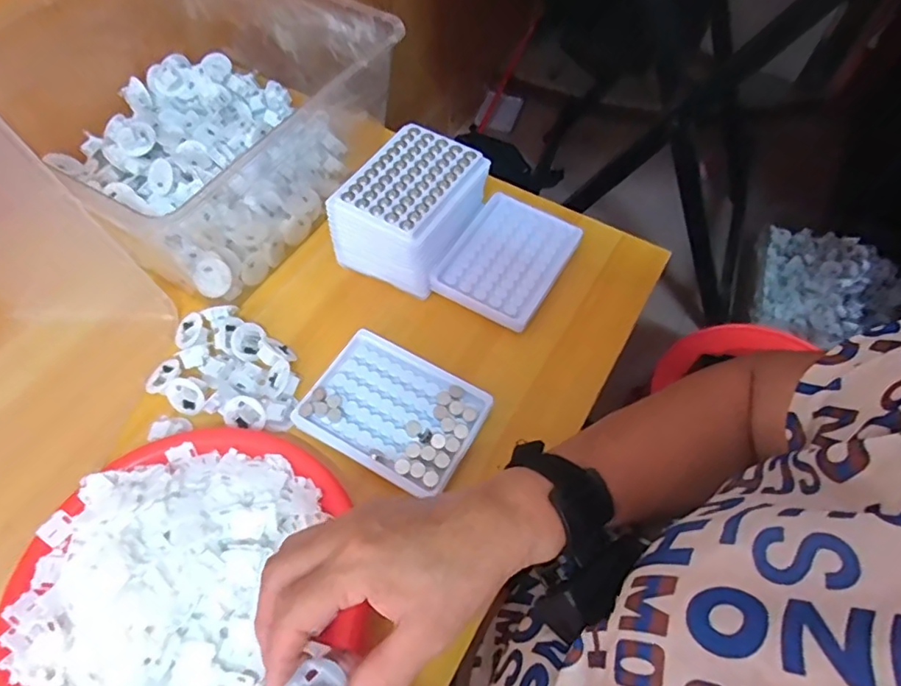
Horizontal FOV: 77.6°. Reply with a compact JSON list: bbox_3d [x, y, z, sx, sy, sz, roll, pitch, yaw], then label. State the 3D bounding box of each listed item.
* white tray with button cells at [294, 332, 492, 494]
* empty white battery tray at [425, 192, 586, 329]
[{"bbox_3d":[-0.044,0.052,0.439,0.130,0.010,0.096,28,62,14],"label":"white tray with button cells"},{"bbox_3d":[0.055,-0.081,0.526,0.096,0.014,0.130,26,61,13],"label":"empty white battery tray"}]

